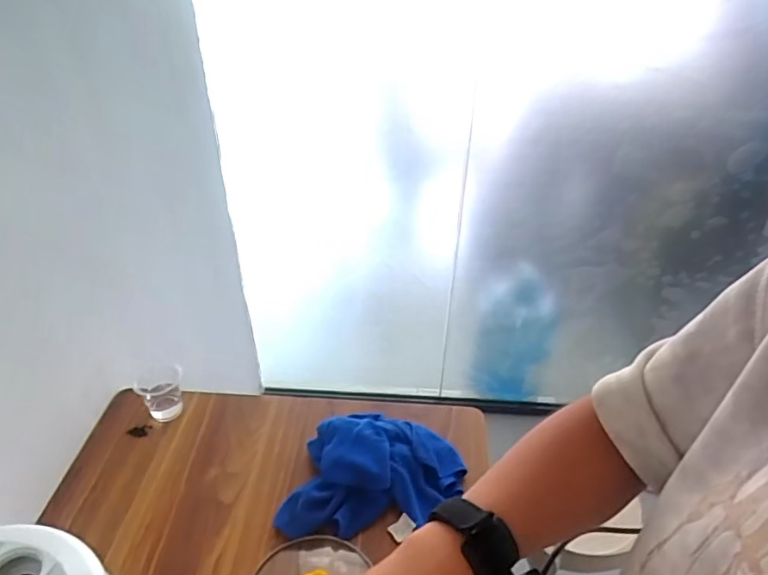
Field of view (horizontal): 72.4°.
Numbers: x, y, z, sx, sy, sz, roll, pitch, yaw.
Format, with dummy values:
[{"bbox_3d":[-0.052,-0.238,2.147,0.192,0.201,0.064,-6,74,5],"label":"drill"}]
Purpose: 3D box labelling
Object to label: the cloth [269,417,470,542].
[{"bbox_3d":[-0.013,0.252,0.731,0.241,0.054,0.168,0,36,0],"label":"cloth"}]

